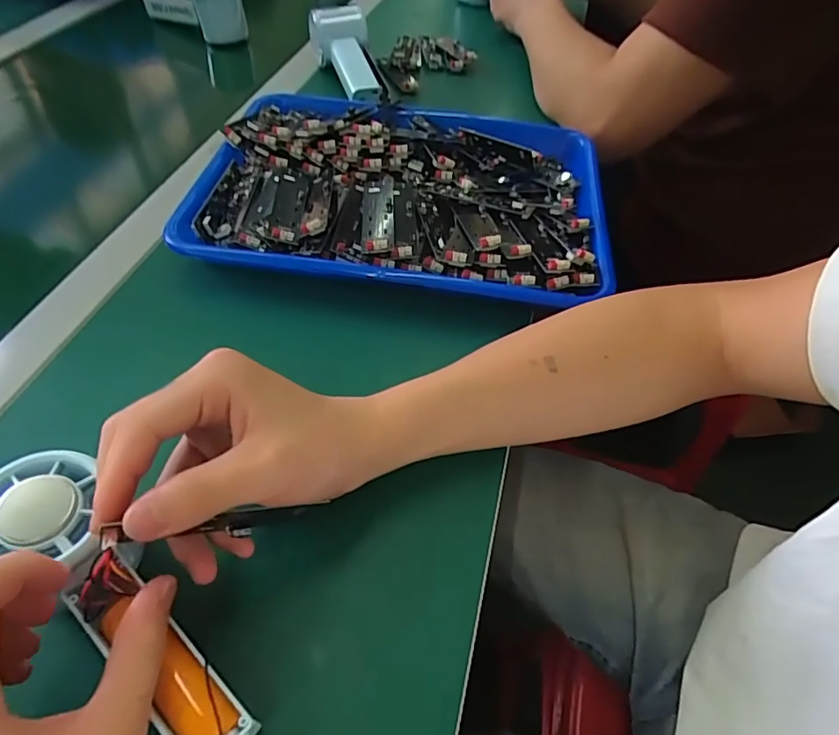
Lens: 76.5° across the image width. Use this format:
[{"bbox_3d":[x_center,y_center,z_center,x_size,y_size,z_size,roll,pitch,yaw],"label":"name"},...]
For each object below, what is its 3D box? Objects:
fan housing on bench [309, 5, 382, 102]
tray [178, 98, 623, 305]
[{"bbox_3d":[-0.081,-0.345,0.591,0.065,0.058,0.134,-9,52,-10],"label":"fan housing on bench"},{"bbox_3d":[-0.010,-0.157,0.449,0.326,0.037,0.237,7,51,4],"label":"tray"}]

